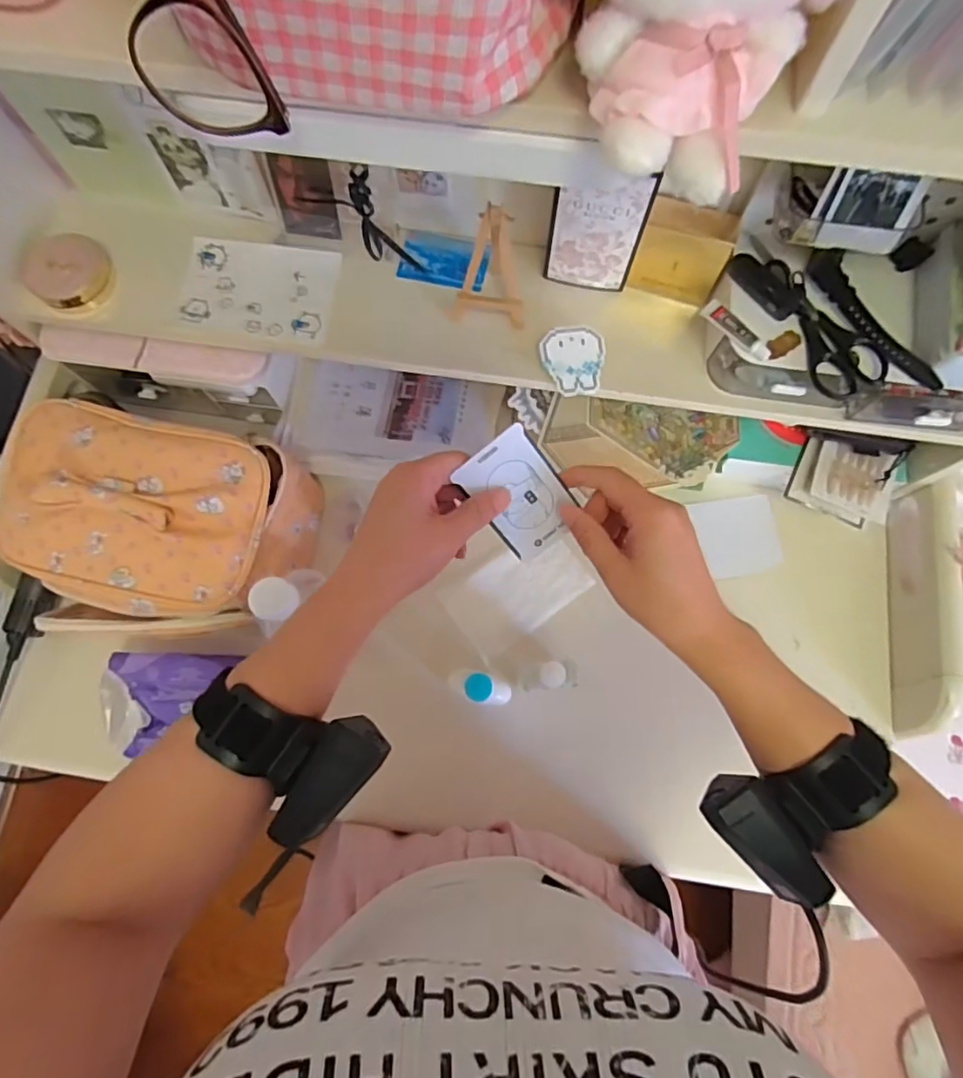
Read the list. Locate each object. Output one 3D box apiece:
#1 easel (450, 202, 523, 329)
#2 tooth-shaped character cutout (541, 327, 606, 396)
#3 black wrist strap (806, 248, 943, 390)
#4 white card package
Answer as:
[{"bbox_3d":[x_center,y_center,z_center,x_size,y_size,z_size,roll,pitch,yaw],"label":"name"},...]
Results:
[{"bbox_3d":[0.004,-0.246,0.505,0.064,0.106,0.069,-3,75,0],"label":"easel"},{"bbox_3d":[0.085,-0.166,0.531,0.059,0.005,0.063,-5,91,-8],"label":"tooth-shaped character cutout"},{"bbox_3d":[0.316,-0.178,0.465,0.021,0.031,0.147,-36,78,-8],"label":"black wrist strap"},{"bbox_3d":[0.026,-0.027,0.364,0.053,0.004,0.082,-38,120,6],"label":"white card package"}]

